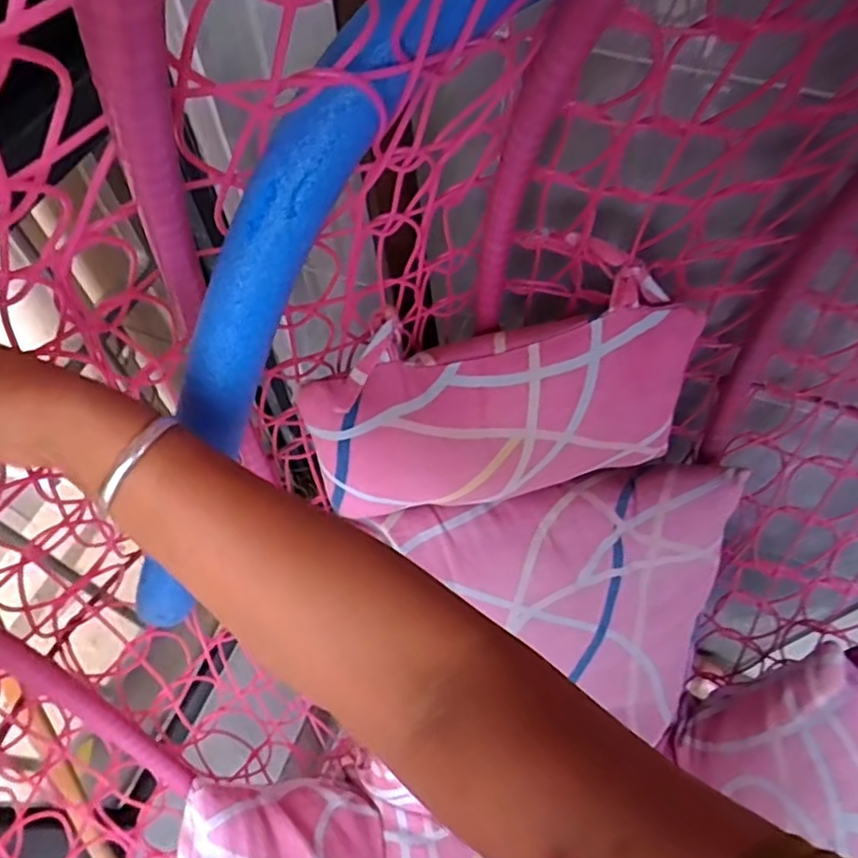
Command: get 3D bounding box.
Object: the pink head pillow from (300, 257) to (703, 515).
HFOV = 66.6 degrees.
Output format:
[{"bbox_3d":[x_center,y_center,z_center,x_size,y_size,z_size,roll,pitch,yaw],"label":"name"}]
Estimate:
[{"bbox_3d":[0.058,-0.015,0.544,0.308,0.179,0.086,-13,60,-5],"label":"pink head pillow"}]

